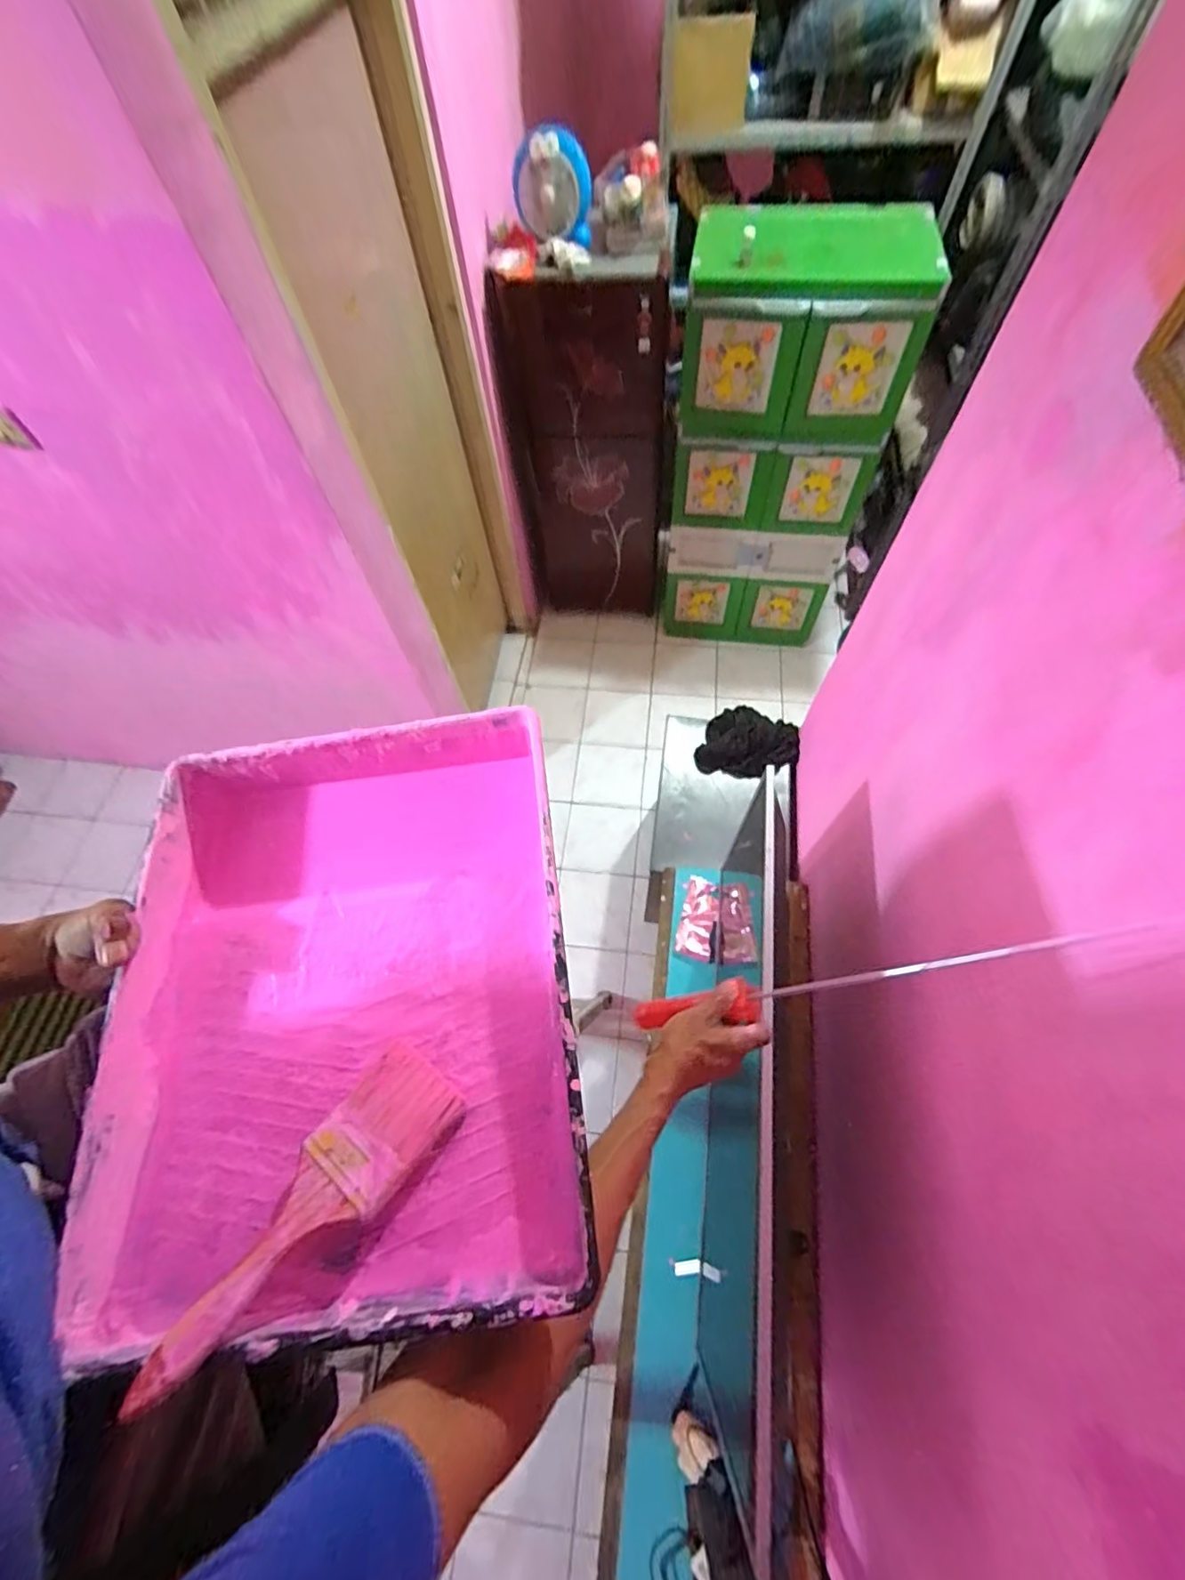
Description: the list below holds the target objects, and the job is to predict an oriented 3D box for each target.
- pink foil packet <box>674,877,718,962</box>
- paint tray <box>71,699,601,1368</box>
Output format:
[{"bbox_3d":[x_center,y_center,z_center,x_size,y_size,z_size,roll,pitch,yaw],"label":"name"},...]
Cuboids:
[{"bbox_3d":[0.283,0.342,1.517,0.096,0.021,0.229,8,53,16],"label":"pink foil packet"},{"bbox_3d":[-0.157,0.125,0.375,0.278,0.058,0.347,-8,63,-1],"label":"paint tray"}]

